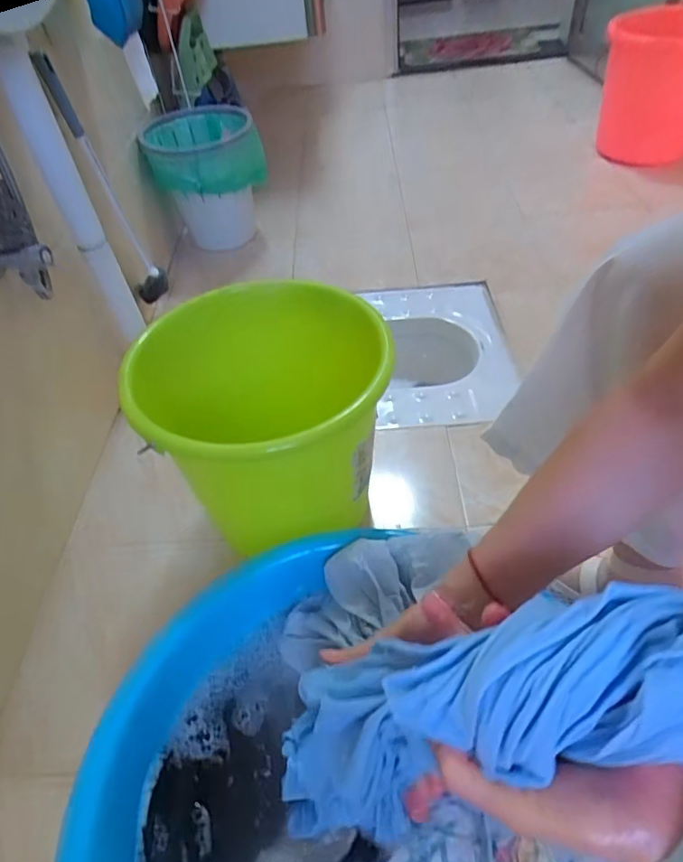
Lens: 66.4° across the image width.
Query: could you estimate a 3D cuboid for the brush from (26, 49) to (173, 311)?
[{"bbox_3d":[-0.402,-0.412,0.928,0.064,0.432,0.063,-17,50,-9],"label":"brush"}]

